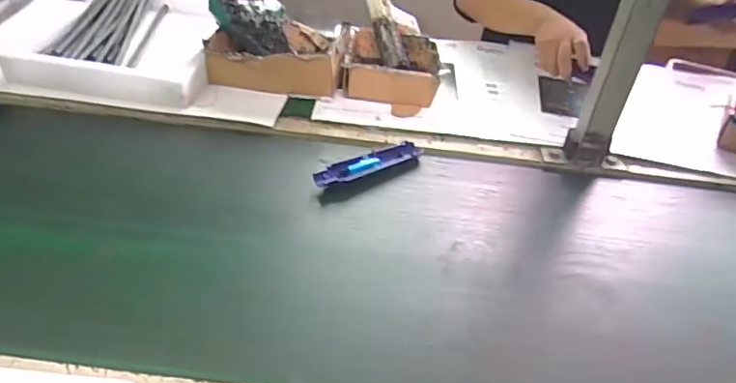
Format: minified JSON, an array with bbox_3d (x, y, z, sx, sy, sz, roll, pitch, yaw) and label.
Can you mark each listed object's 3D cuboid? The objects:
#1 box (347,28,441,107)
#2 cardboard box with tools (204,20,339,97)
[{"bbox_3d":[0.043,-0.216,0.926,0.153,0.055,0.204,6,38,-1],"label":"box"},{"bbox_3d":[-0.149,-0.240,0.912,0.210,0.072,0.202,5,38,-3],"label":"cardboard box with tools"}]

